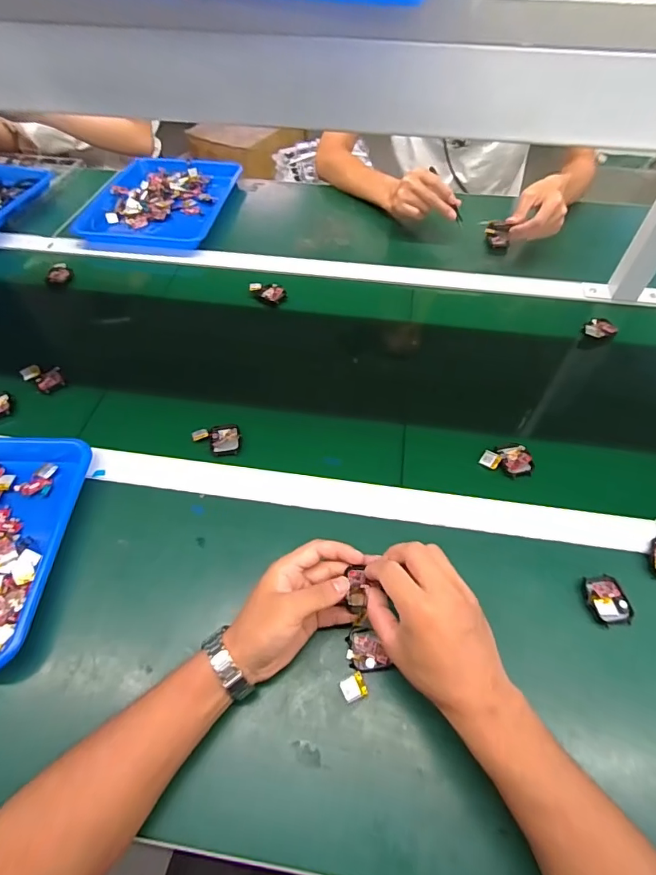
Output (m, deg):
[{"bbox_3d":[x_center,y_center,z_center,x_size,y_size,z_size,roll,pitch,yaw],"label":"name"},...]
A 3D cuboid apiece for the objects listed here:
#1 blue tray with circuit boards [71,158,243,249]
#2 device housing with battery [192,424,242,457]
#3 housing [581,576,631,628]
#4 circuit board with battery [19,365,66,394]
[{"bbox_3d":[-0.337,-0.477,0.905,0.264,0.039,0.297,9,55,7],"label":"blue tray with circuit boards"},{"bbox_3d":[-0.141,0.005,0.574,0.058,0.009,0.046,-7,54,-5],"label":"device housing with battery"},{"bbox_3d":[0.277,0.160,0.448,0.037,0.009,0.047,-7,54,-5],"label":"housing"},{"bbox_3d":[-0.395,-0.084,0.630,0.044,0.019,0.056,-36,61,-23],"label":"circuit board with battery"}]

